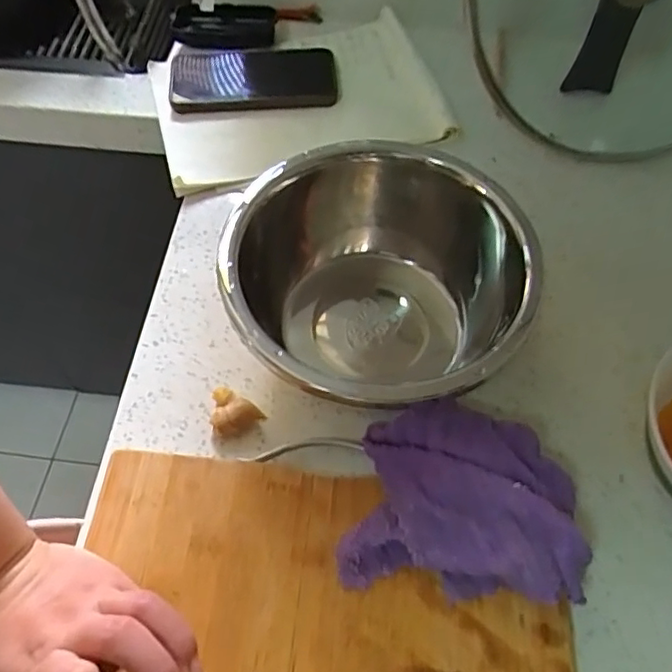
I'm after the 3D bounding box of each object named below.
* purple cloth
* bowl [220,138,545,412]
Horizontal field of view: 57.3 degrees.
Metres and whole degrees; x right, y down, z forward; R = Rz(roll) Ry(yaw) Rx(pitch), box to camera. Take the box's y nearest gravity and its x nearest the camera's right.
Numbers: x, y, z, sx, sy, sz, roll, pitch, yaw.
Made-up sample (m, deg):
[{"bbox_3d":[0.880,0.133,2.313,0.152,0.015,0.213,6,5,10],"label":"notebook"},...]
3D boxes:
[{"bbox_3d":[0.080,0.105,0.396,0.137,0.060,0.114,7,59,2],"label":"purple cloth"},{"bbox_3d":[0.029,-0.025,0.463,0.195,0.122,0.211,1,59,-2],"label":"bowl"}]

